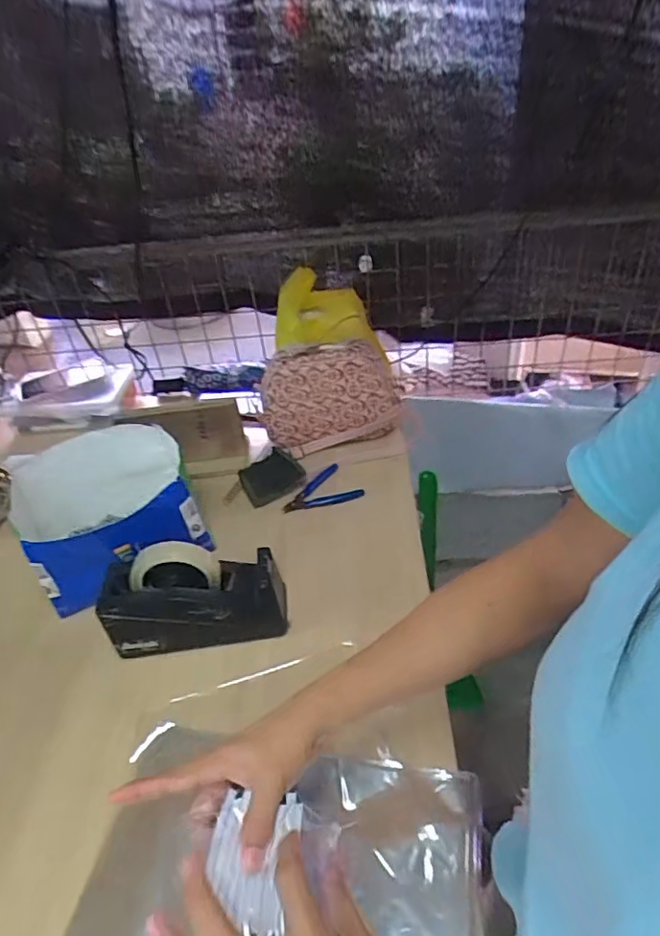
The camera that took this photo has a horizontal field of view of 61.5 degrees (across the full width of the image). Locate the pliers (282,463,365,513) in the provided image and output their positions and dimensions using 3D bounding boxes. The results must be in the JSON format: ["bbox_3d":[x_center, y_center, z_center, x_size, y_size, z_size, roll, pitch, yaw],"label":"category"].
[{"bbox_3d":[-0.018,0.039,0.851,0.117,0.007,0.087,-25,41,-22],"label":"pliers"}]

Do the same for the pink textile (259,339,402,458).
[{"bbox_3d":[-0.001,-0.119,0.925,0.218,0.145,0.088,-10,38,-4],"label":"pink textile"}]

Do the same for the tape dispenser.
[{"bbox_3d":[-0.156,0.141,0.641,0.199,0.110,0.071,-8,38,-2],"label":"tape dispenser"}]

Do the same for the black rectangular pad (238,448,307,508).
[{"bbox_3d":[-0.091,0.012,0.858,0.090,0.039,0.065,-29,43,-26],"label":"black rectangular pad"}]

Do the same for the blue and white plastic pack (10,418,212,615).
[{"bbox_3d":[-0.286,0.058,0.760,0.199,0.130,0.210,-18,39,-14],"label":"blue and white plastic pack"}]

